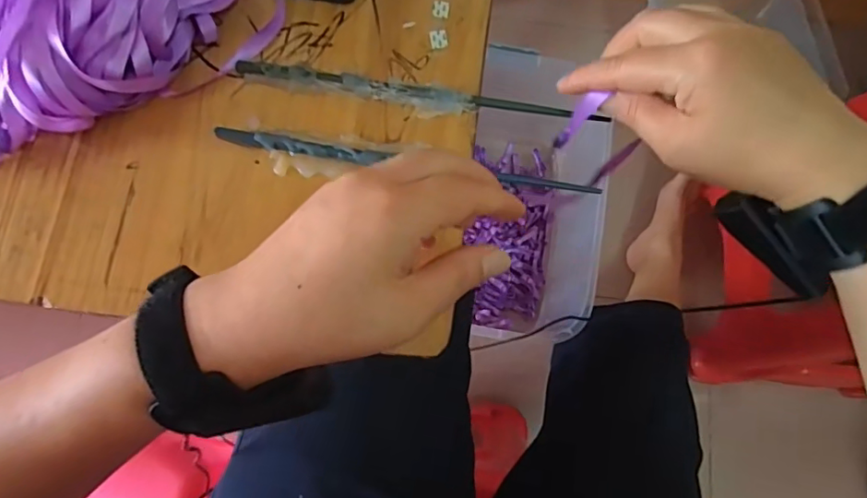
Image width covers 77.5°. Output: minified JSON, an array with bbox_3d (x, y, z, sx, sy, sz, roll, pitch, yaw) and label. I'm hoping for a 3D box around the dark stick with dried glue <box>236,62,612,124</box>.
[{"bbox_3d":[-0.007,-0.100,0.346,0.235,0.012,0.010,8,76,1],"label":"dark stick with dried glue"}]

